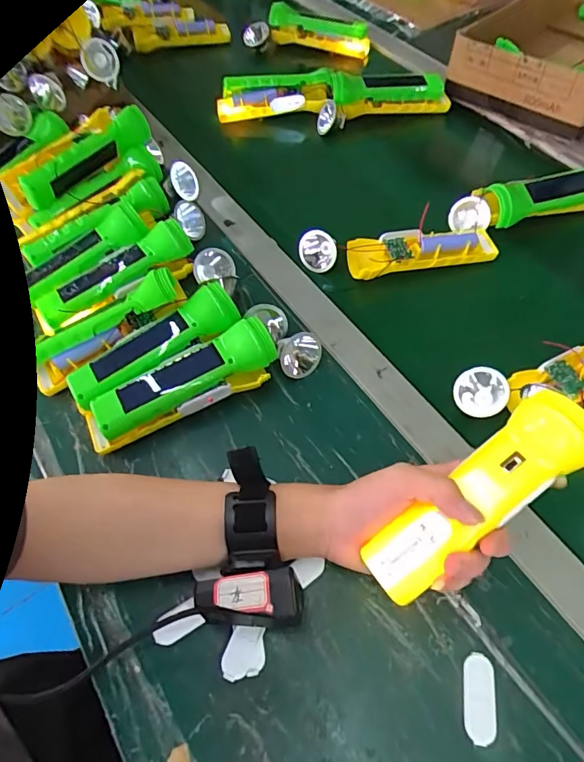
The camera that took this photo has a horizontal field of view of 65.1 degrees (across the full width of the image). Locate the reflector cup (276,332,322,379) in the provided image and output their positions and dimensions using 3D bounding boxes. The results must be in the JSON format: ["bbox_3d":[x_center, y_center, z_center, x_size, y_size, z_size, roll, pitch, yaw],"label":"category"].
[{"bbox_3d":[0.008,-0.025,0.428,0.042,0.015,0.039,-23,76,16],"label":"reflector cup"}]

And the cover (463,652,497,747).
[{"bbox_3d":[0.125,0.211,0.304,0.020,0.004,0.050,6,59,5],"label":"cover"}]

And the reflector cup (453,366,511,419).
[{"bbox_3d":[0.171,0.009,0.416,0.045,0.024,0.043,-6,100,16],"label":"reflector cup"}]

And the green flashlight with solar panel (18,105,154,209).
[{"bbox_3d":[-0.227,-0.249,0.513,0.037,0.041,0.160,36,66,21],"label":"green flashlight with solar panel"}]

